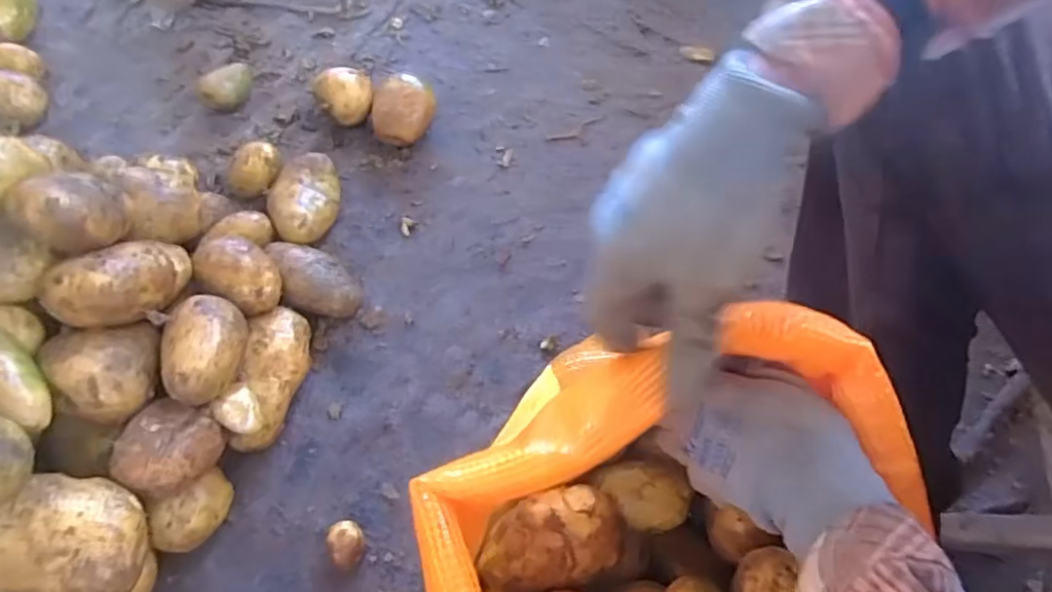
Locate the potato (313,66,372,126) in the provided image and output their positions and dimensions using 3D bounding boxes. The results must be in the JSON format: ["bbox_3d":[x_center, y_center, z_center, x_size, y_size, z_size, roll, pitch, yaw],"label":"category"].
[{"bbox_3d":[-0.206,-0.225,0.713,0.056,0.057,0.067,-22,65,-13],"label":"potato"}]

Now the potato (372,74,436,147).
[{"bbox_3d":[-0.136,-0.203,0.705,0.065,0.053,0.081,-3,63,-4],"label":"potato"}]

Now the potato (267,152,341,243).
[{"bbox_3d":[-0.229,-0.096,0.648,0.066,0.044,0.102,-4,61,-5],"label":"potato"}]

